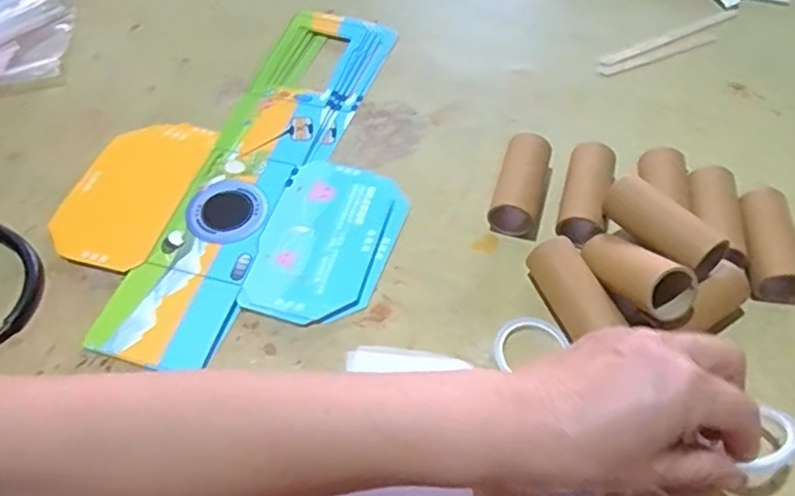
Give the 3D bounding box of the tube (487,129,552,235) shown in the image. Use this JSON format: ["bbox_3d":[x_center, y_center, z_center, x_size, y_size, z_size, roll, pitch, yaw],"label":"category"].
[{"bbox_3d":[0.089,-0.045,0.449,0.030,0.027,0.077,15,55,11],"label":"tube"}]

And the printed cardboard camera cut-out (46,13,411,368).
[{"bbox_3d":[-0.099,-0.066,0.475,0.225,0.011,0.340,15,55,11],"label":"printed cardboard camera cut-out"}]

